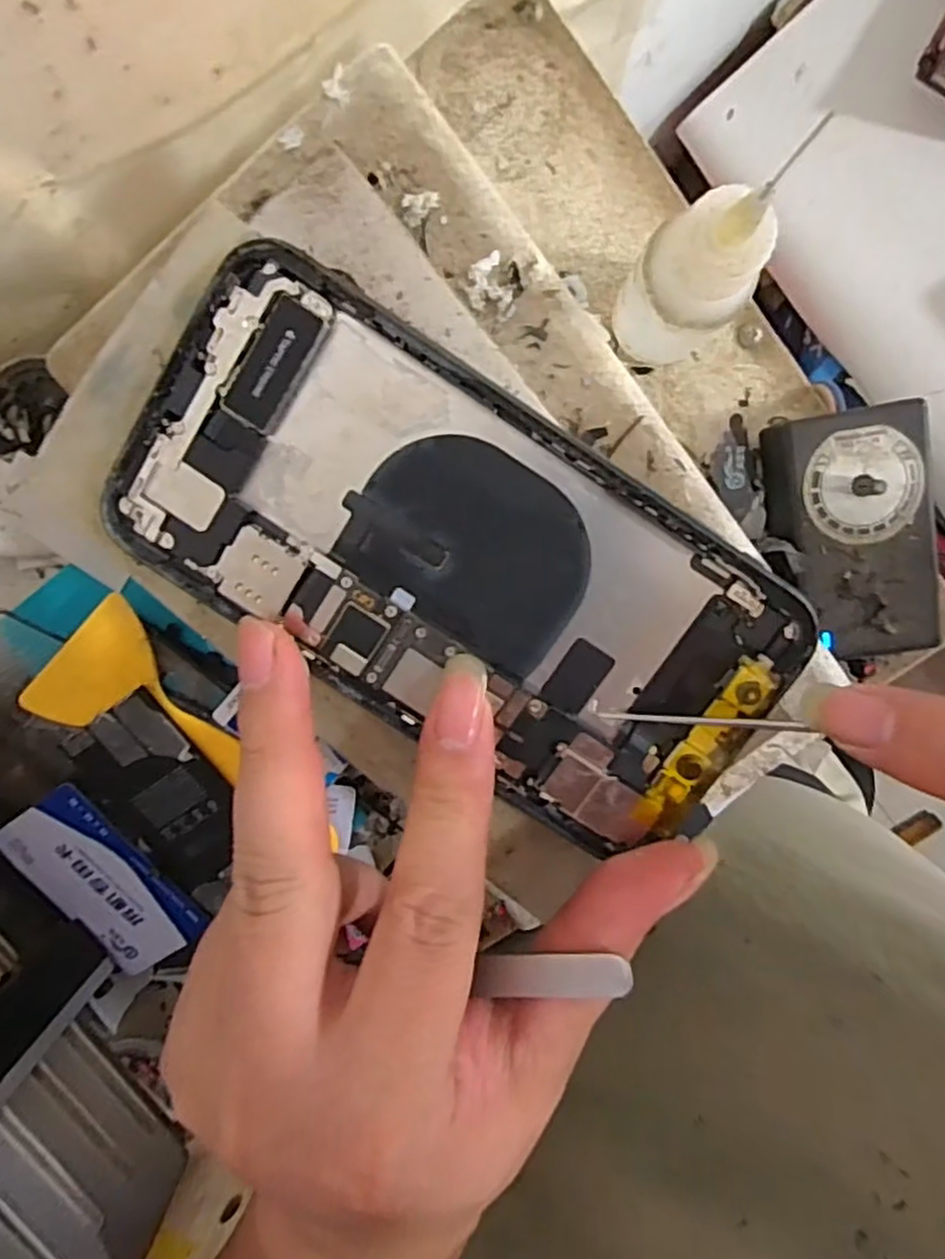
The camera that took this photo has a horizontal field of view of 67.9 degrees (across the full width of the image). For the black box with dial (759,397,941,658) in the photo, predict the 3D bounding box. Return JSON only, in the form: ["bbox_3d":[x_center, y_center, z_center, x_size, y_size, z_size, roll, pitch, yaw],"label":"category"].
[{"bbox_3d":[0.138,-0.035,0.263,0.053,0.028,0.086,-10,99,4],"label":"black box with dial"}]

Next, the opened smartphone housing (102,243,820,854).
[{"bbox_3d":[-0.003,-0.014,0.156,0.150,0.008,0.074,32,99,-3],"label":"opened smartphone housing"}]

